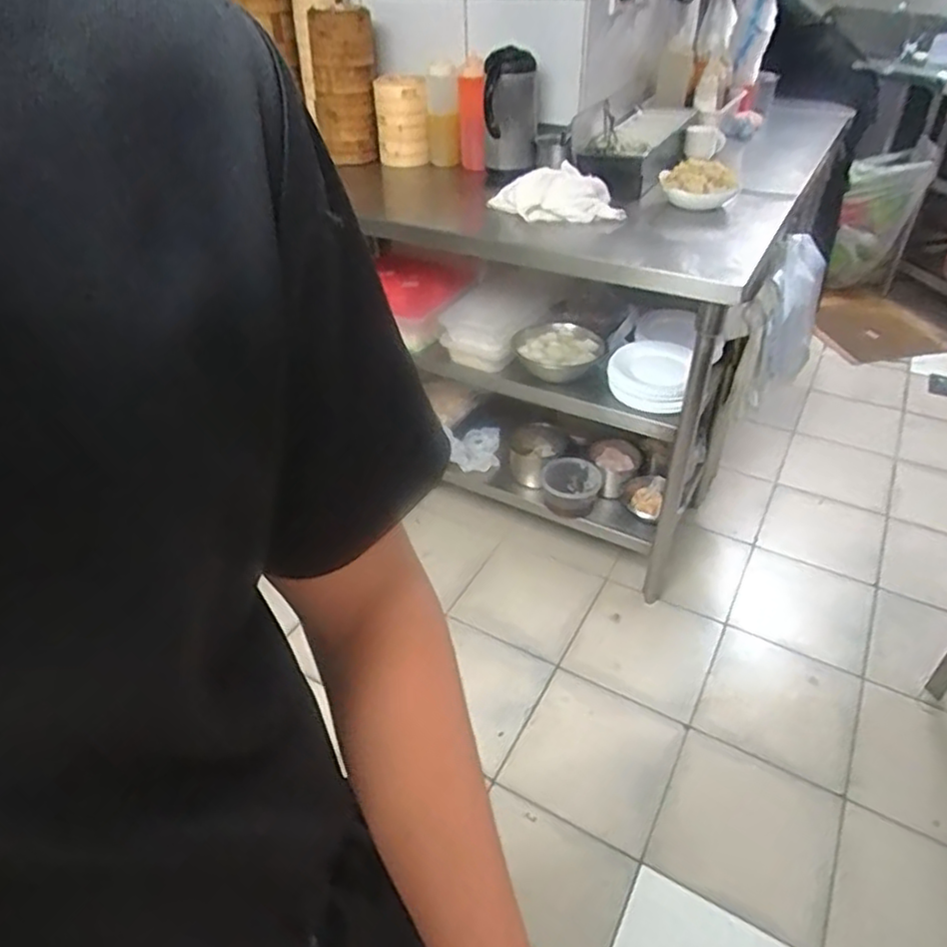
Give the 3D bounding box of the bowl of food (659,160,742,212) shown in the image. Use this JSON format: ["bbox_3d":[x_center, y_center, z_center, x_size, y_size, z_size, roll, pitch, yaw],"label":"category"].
[{"bbox_3d":[0.465,-0.599,1.380,0.161,0.072,0.179,11,41,15],"label":"bowl of food"}]

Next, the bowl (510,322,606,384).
[{"bbox_3d":[0.202,-0.285,1.530,0.182,0.054,0.171,-1,39,1],"label":"bowl"}]

